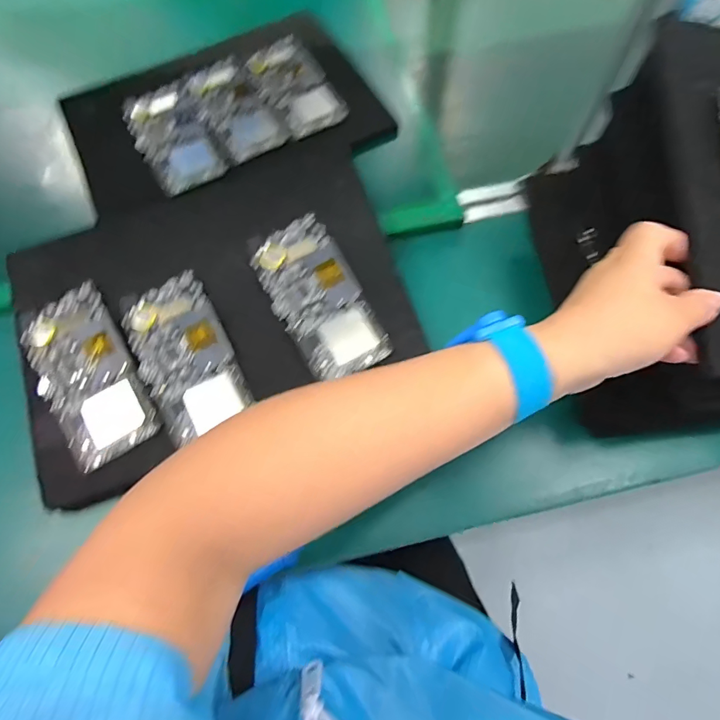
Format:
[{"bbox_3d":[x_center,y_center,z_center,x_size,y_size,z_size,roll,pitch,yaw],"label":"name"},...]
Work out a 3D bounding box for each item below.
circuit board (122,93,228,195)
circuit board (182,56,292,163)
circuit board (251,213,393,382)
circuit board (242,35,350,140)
[{"bbox_3d":[-0.214,-0.252,0.483,0.074,0.005,0.148,-30,70,-12],"label":"circuit board"},{"bbox_3d":[-0.148,-0.296,0.498,0.074,0.010,0.151,-33,70,-13],"label":"circuit board"},{"bbox_3d":[-0.037,-0.055,0.387,0.077,0.004,0.148,-27,81,-5],"label":"circuit board"},{"bbox_3d":[-0.077,-0.328,0.506,0.079,0.012,0.142,-29,70,-12],"label":"circuit board"}]

